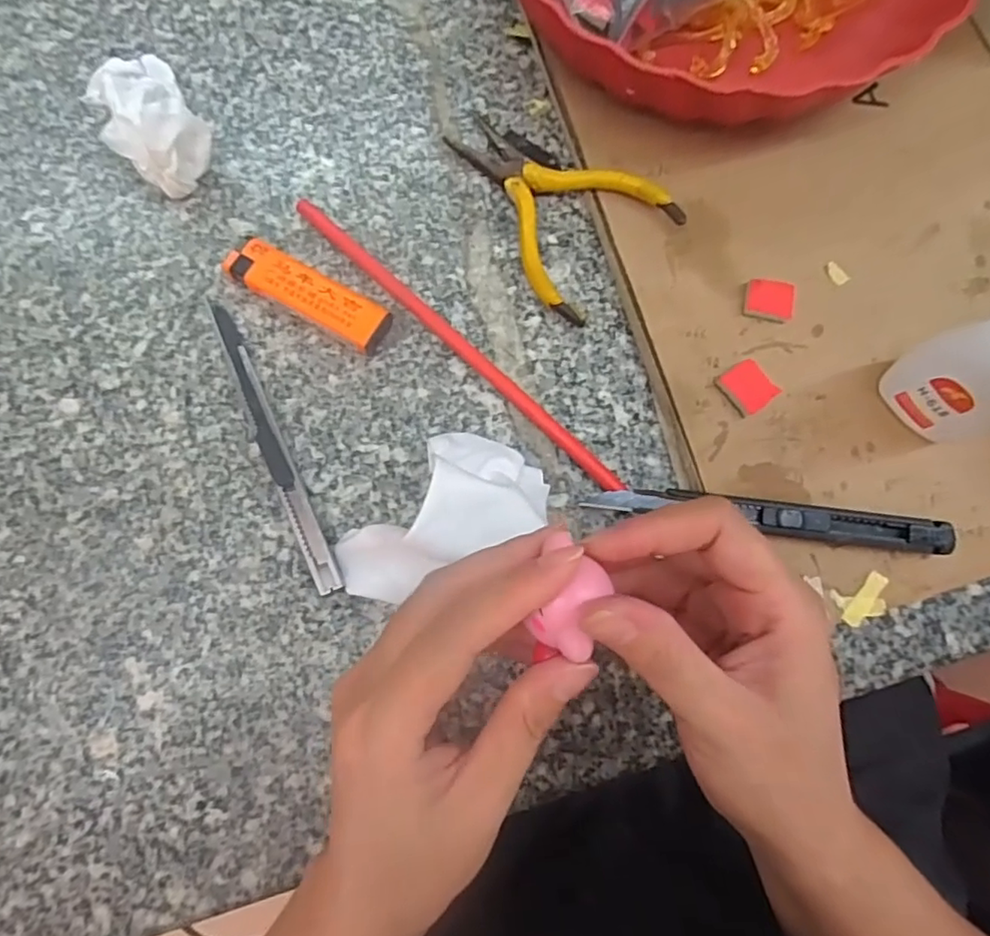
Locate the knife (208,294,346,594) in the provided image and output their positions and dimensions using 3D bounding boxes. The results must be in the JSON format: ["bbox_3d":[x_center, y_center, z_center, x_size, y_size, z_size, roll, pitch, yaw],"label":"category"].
[{"bbox_3d":[-0.102,-0.012,0.272,0.013,0.008,0.147,-24,80,-6],"label":"knife"}]

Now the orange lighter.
[{"bbox_3d":[-0.088,-0.082,0.285,0.078,0.013,0.024,30,79,5],"label":"orange lighter"}]

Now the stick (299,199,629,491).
[{"bbox_3d":[-0.019,-0.060,0.286,0.206,0.007,0.007,43,80,7],"label":"stick"}]

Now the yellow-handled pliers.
[{"bbox_3d":[0.023,-0.133,0.297,0.116,0.018,0.076,42,80,7],"label":"yellow-handled pliers"}]

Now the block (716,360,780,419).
[{"bbox_3d":[0.117,-0.037,0.278,0.022,0.005,0.023,-37,81,-9],"label":"block"}]

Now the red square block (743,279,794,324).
[{"bbox_3d":[0.132,-0.081,0.288,0.023,0.006,0.019,12,78,1],"label":"red square block"}]

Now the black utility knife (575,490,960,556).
[{"bbox_3d":[0.121,0.021,0.265,0.157,0.012,0.015,8,78,0],"label":"black utility knife"}]

